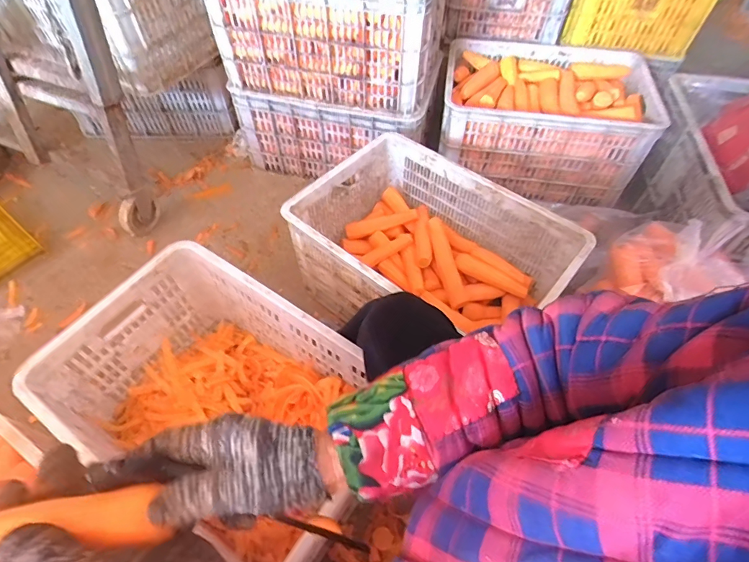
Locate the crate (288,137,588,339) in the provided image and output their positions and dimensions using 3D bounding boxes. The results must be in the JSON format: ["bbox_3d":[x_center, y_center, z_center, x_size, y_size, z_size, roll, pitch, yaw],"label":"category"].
[{"bbox_3d":[0.111,-0.044,0.941,0.521,0.238,0.351,37,62,24],"label":"crate"}]

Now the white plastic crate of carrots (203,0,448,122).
[{"bbox_3d":[-0.095,-0.625,1.063,0.508,0.276,0.296,13,55,10],"label":"white plastic crate of carrots"}]

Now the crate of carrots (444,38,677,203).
[{"bbox_3d":[0.456,-0.445,1.214,0.520,0.257,0.374,7,54,6],"label":"crate of carrots"}]

